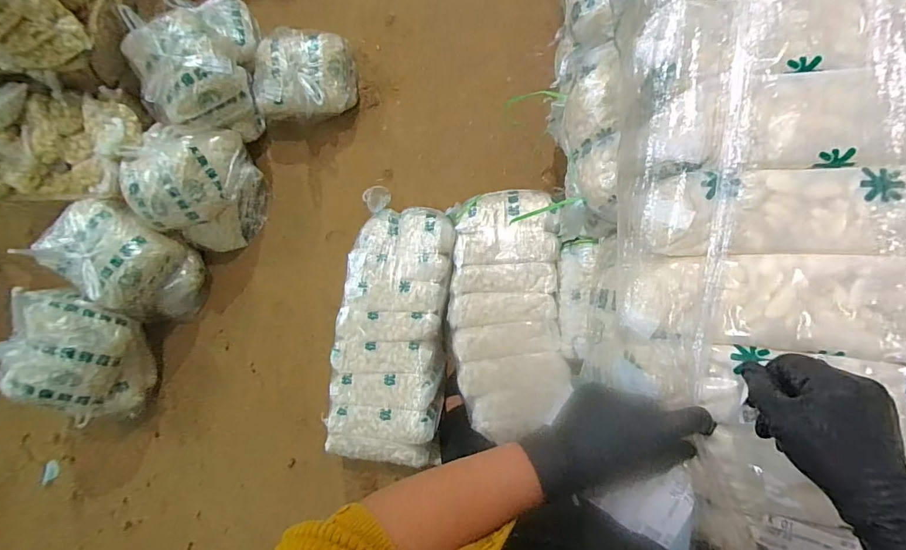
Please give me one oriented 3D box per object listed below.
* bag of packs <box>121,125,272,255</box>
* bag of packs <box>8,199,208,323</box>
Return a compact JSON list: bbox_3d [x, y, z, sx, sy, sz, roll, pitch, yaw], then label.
[{"bbox_3d":[-0.744,-0.260,1.235,0.236,0.332,0.341,11,85,8],"label":"bag of packs"},{"bbox_3d":[-0.902,-0.029,1.162,0.198,0.365,0.298,12,85,8],"label":"bag of packs"}]

